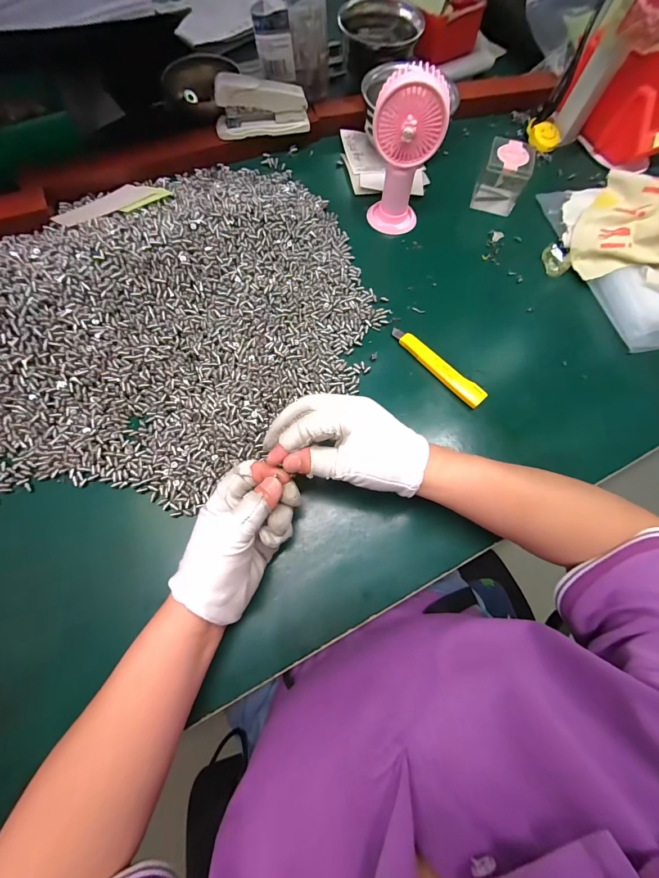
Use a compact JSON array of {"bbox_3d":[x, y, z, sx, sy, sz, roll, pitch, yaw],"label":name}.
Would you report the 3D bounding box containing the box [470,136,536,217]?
[{"bbox_3d":[0.233,-0.352,0.435,0.056,0.055,0.061,20,72,4],"label":"box"}]

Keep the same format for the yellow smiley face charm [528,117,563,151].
[{"bbox_3d":[0.325,-0.462,0.493,0.055,0.017,0.045,30,102,12],"label":"yellow smiley face charm"}]

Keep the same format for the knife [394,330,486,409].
[{"bbox_3d":[0.119,-0.082,0.364,0.126,0.014,0.020,42,75,10],"label":"knife"}]

